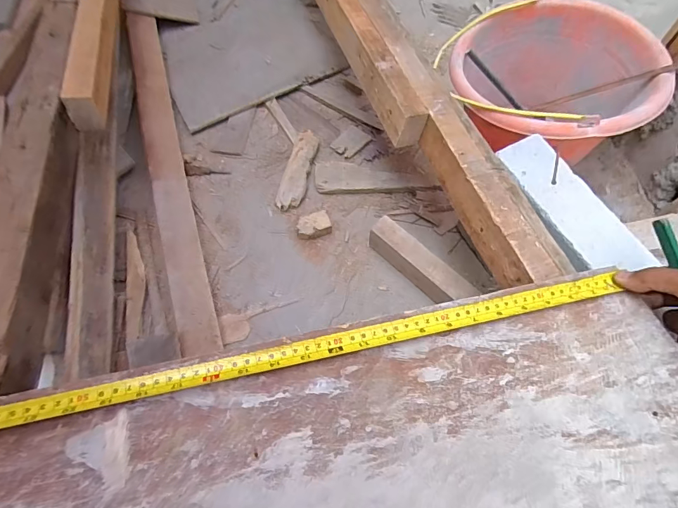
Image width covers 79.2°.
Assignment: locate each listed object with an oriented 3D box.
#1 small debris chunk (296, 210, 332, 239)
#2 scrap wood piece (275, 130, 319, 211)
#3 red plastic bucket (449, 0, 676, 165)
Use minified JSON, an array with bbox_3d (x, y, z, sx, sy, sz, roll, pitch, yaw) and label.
[{"bbox_3d":[-0.043,-0.048,0.706,0.058,0.028,0.040,-14,67,-3],"label":"small debris chunk"},{"bbox_3d":[-0.074,-0.157,0.752,0.045,0.023,0.167,10,68,8],"label":"scrap wood piece"},{"bbox_3d":[0.321,-0.243,0.668,0.290,0.201,0.263,11,68,8],"label":"red plastic bucket"}]

